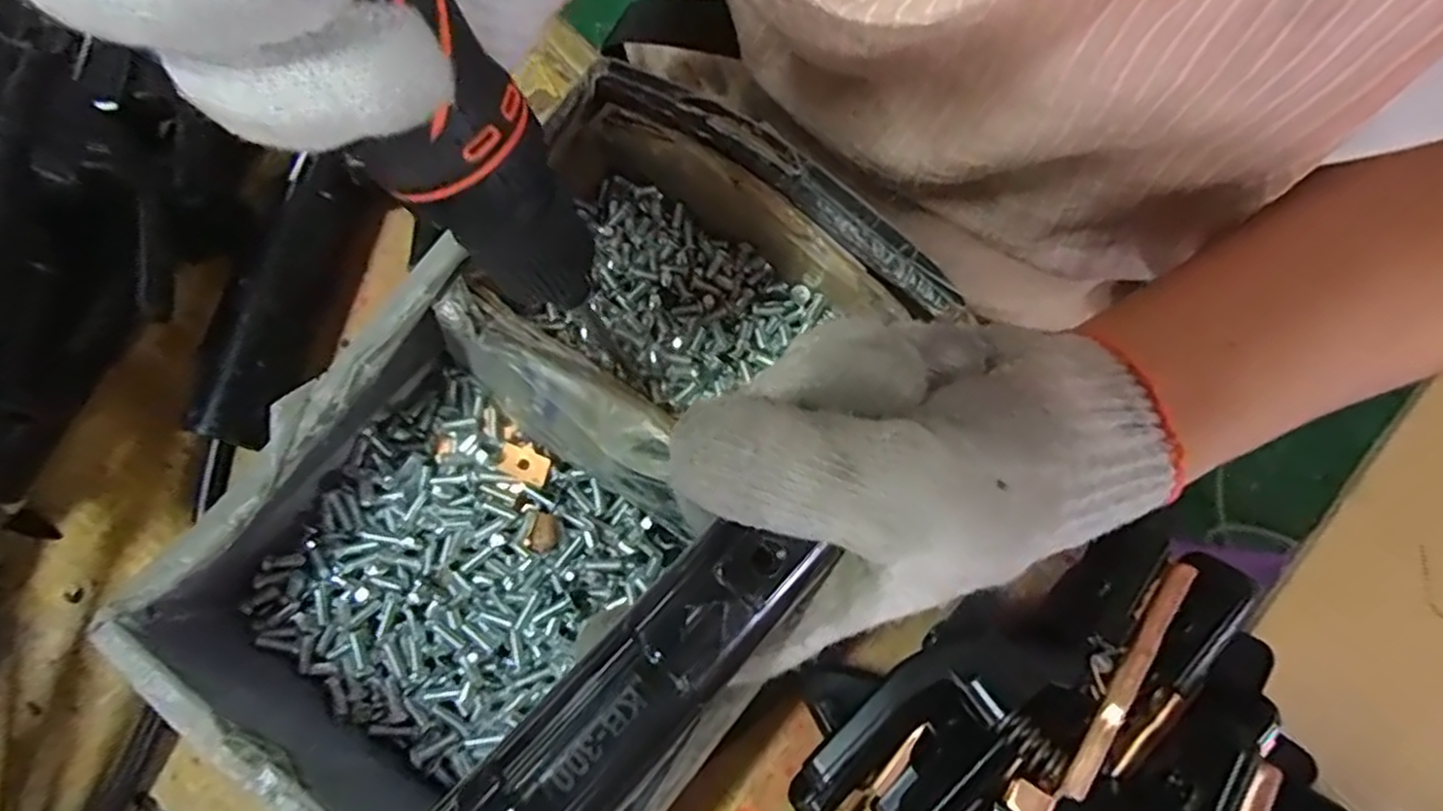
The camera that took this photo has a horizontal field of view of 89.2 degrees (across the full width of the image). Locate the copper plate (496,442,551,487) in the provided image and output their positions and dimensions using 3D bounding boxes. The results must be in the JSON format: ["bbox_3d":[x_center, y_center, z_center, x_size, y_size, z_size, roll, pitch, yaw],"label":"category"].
[{"bbox_3d":[-0.075,0.021,0.278,0.019,0.004,0.013,21,78,5],"label":"copper plate"}]

